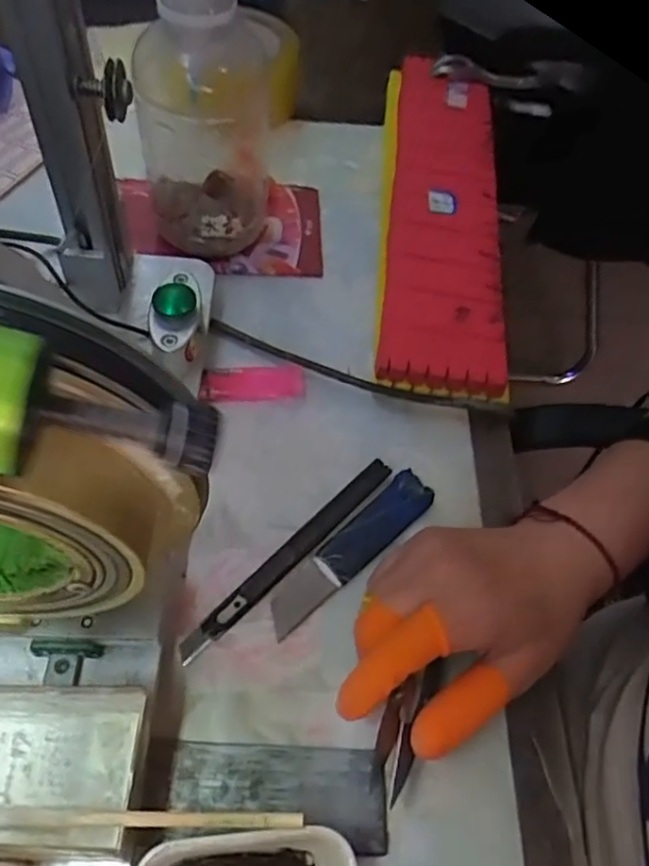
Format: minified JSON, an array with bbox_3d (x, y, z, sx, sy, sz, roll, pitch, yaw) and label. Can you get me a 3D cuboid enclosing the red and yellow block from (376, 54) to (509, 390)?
[{"bbox_3d":[0.083,-0.158,0.455,0.072,0.028,0.303,9,57,-1],"label":"red and yellow block"}]

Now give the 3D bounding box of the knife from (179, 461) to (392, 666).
[{"bbox_3d":[-0.016,0.060,0.324,0.011,0.005,0.138,41,62,18],"label":"knife"}]

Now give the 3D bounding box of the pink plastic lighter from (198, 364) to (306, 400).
[{"bbox_3d":[-0.042,-0.030,0.379,0.060,0.005,0.019,-5,58,-7],"label":"pink plastic lighter"}]

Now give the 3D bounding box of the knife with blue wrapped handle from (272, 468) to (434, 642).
[{"bbox_3d":[0.014,0.058,0.327,0.023,0.006,0.106,41,62,18],"label":"knife with blue wrapped handle"}]

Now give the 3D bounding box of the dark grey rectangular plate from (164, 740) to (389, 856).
[{"bbox_3d":[-0.019,0.148,0.269,0.088,0.004,0.036,5,58,-2],"label":"dark grey rectangular plate"}]

